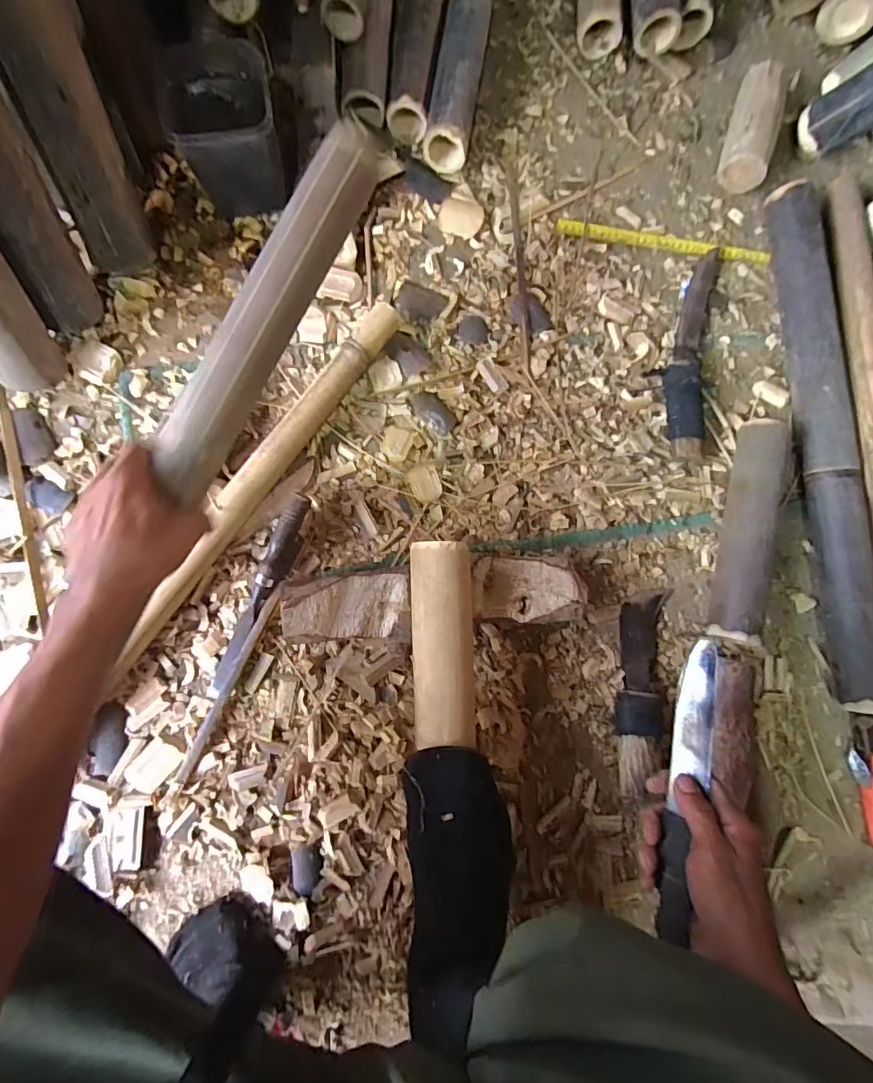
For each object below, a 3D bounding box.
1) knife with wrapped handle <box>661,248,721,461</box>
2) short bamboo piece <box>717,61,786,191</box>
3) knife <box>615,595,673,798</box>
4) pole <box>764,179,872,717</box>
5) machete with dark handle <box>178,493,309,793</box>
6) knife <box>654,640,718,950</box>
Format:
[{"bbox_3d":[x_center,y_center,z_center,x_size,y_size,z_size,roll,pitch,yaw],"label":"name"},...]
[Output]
[{"bbox_3d":[0.331,-0.247,0.652,0.053,0.035,0.293,11,82,-3],"label":"knife with wrapped handle"},{"bbox_3d":[0.425,-0.554,0.682,0.061,0.062,0.164,16,82,-2],"label":"short bamboo piece"},{"bbox_3d":[0.234,0.166,0.583,0.052,0.031,0.232,14,67,-2],"label":"knife"},{"bbox_3d":[0.485,-0.131,0.632,0.052,0.064,0.650,-3,83,-5],"label":"pole"},{"bbox_3d":[-0.214,0.102,0.561,0.026,0.033,0.324,22,82,-1],"label":"machete with dark handle"},{"bbox_3d":[0.219,0.208,0.440,0.023,0.030,0.240,17,75,-2],"label":"knife"}]

